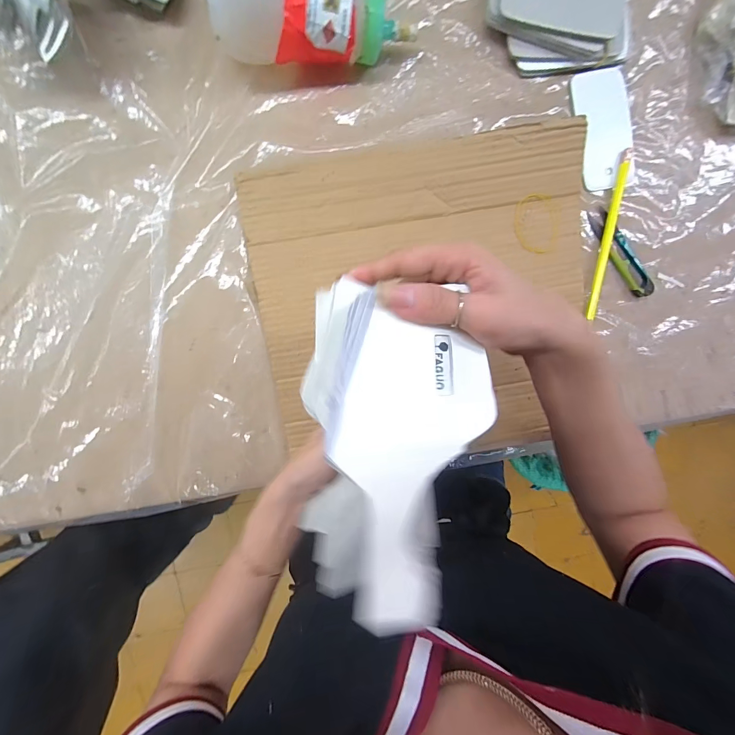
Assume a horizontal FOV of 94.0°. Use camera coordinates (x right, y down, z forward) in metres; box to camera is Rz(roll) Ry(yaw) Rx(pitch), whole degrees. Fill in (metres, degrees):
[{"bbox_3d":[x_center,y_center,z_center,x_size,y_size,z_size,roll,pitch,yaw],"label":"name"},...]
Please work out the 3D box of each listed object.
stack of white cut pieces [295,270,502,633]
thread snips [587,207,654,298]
[{"bbox_3d":[0.012,0.047,0.204,0.108,0.044,0.194,11,85,-16],"label":"stack of white cut pieces"},{"bbox_3d":[0.250,-0.112,0.333,0.023,0.008,0.095,-35,98,1],"label":"thread snips"}]

